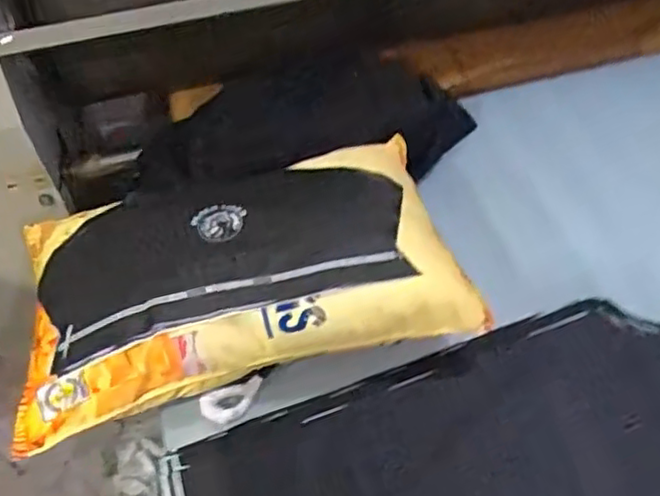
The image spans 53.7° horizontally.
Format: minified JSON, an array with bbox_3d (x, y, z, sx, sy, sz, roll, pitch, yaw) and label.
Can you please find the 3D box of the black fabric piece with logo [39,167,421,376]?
[{"bbox_3d":[-0.127,0.000,0.751,0.403,0.075,0.218,-13,49,-6],"label":"black fabric piece with logo"}]

